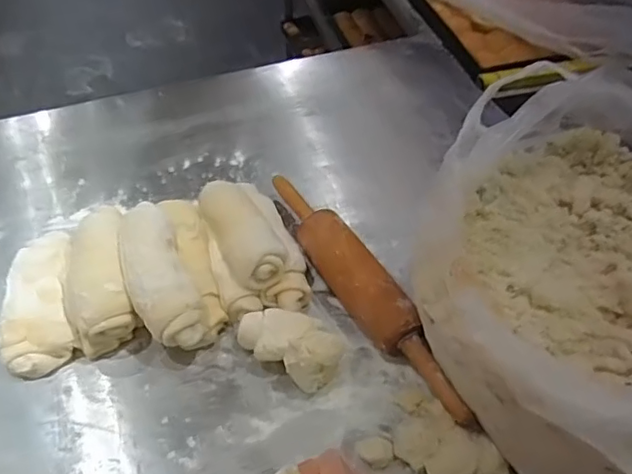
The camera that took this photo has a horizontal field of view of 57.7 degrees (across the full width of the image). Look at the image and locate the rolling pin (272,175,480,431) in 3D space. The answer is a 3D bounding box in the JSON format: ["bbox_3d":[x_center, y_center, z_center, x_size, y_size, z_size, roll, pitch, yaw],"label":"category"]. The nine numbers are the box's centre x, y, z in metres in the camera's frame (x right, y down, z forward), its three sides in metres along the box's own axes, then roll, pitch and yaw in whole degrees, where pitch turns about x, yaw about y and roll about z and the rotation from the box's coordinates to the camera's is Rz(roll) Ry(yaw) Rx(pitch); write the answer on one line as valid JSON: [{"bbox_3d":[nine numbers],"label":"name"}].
[{"bbox_3d":[0.043,0.040,0.566,0.046,0.042,0.334,-23,53,-20],"label":"rolling pin"}]

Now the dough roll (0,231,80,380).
[{"bbox_3d":[-0.270,0.064,0.559,0.064,0.038,0.147,-13,50,-12],"label":"dough roll"}]

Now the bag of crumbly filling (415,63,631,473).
[{"bbox_3d":[0.238,0.051,0.455,0.242,0.197,0.335,-1,48,-1],"label":"bag of crumbly filling"}]

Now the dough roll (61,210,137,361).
[{"bbox_3d":[-0.214,0.039,0.559,0.062,0.063,0.132,-12,50,-11],"label":"dough roll"}]

